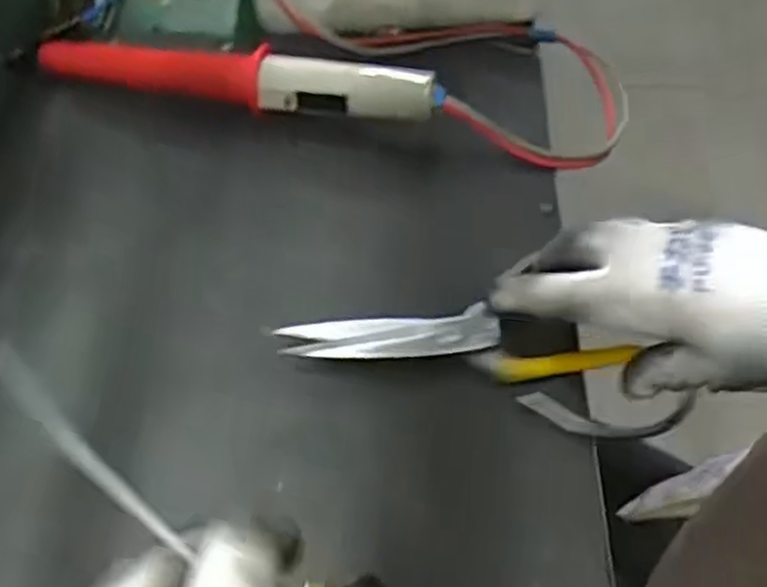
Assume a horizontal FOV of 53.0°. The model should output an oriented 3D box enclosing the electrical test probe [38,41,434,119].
[{"bbox_3d":[-0.091,-0.133,0.469,0.239,0.037,0.031,11,55,6],"label":"electrical test probe"}]

